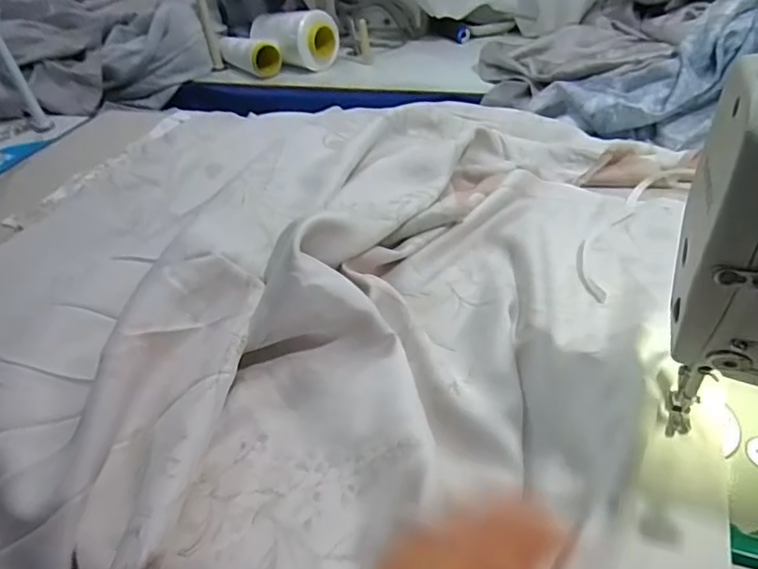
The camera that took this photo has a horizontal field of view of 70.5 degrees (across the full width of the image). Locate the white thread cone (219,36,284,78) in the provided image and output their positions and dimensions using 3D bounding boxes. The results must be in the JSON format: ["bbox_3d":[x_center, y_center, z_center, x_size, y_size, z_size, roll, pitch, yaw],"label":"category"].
[{"bbox_3d":[-0.227,-0.408,0.949,0.060,0.050,0.126,-30,45,-24],"label":"white thread cone"}]

